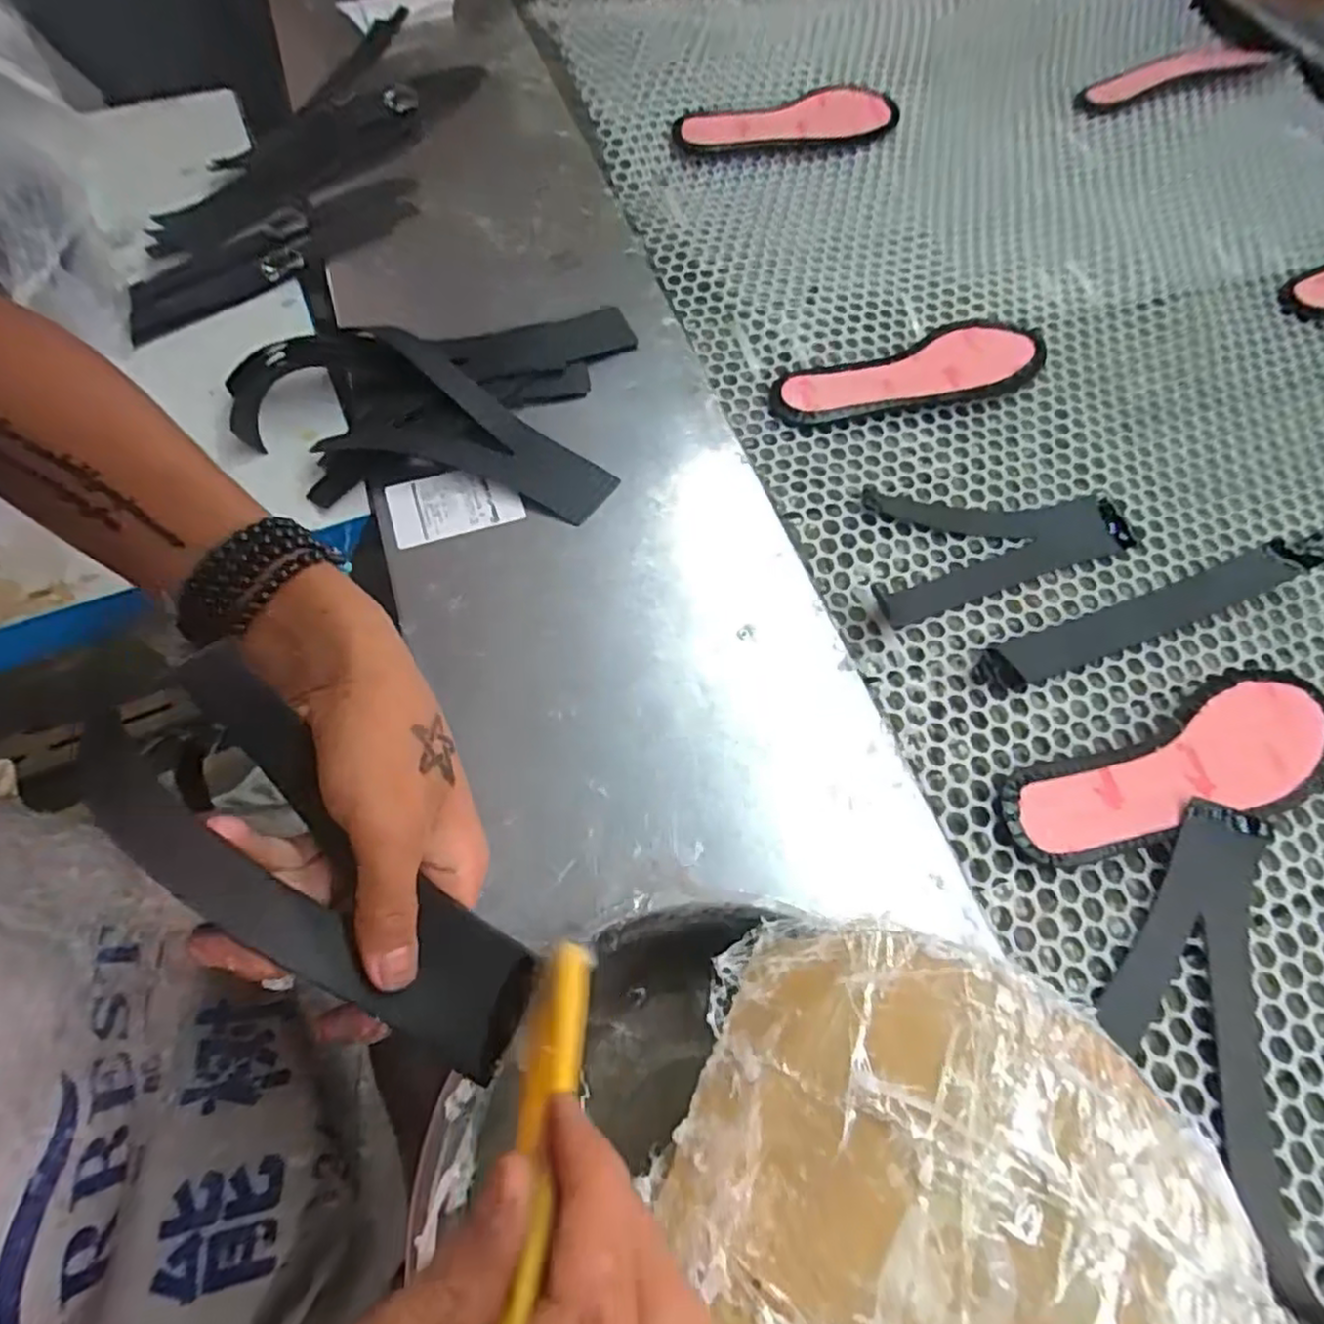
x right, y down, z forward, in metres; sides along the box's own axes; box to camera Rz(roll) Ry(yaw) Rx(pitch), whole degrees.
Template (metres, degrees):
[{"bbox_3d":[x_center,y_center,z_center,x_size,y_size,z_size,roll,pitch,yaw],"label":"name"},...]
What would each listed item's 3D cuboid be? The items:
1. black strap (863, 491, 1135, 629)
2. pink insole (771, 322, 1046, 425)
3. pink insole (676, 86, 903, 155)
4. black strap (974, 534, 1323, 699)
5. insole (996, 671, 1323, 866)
[{"bbox_3d":[0.235,-0.083,0.470,0.196,0.005,0.102,-8,65,-7],"label":"black strap"},{"bbox_3d":[0.203,-0.228,0.533,0.243,0.012,0.067,-19,66,-12],"label":"pink insole"},{"bbox_3d":[0.132,-0.537,0.668,0.248,0.018,0.068,-17,66,-11],"label":"pink insole"},{"bbox_3d":[0.320,-0.033,0.439,0.253,0.029,0.030,-19,66,-11],"label":"black strap"},{"bbox_3d":[0.304,0.066,0.395,0.232,0.016,0.071,-20,67,-12],"label":"insole"}]

